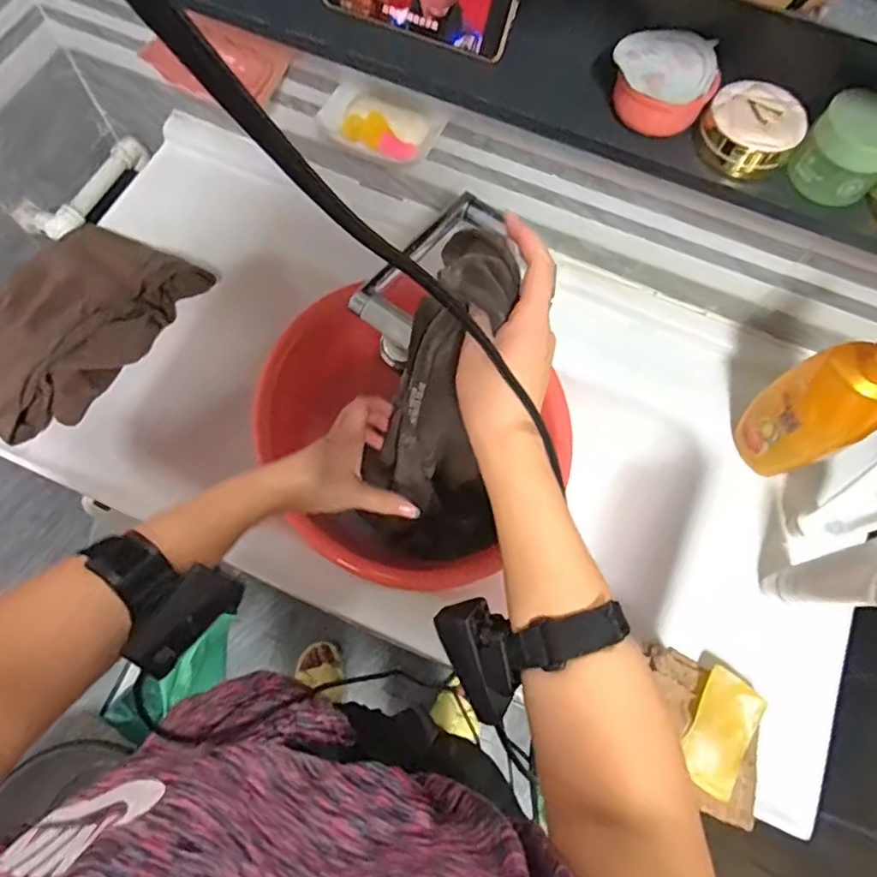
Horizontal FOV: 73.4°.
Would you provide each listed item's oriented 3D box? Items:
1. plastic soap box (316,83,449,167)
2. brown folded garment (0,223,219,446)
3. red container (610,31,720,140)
[{"bbox_3d":[-0.065,-0.336,0.630,0.127,0.032,0.070,23,70,7],"label":"plastic soap box"},{"bbox_3d":[-0.444,-0.146,0.691,0.179,0.078,0.285,34,71,10],"label":"brown folded garment"},{"bbox_3d":[0.173,-0.278,0.456,0.074,0.040,0.066,13,69,3],"label":"red container"}]

